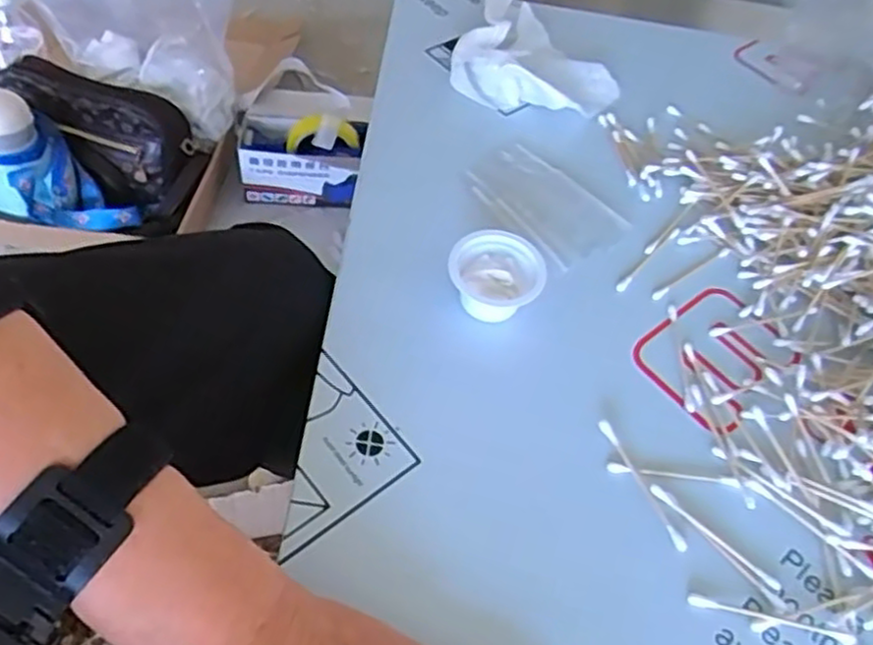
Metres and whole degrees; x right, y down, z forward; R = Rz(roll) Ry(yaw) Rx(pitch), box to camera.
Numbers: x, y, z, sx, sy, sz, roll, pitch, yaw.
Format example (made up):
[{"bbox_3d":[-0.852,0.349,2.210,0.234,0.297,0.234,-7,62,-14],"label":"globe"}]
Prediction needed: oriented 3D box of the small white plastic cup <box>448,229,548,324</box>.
[{"bbox_3d":[0.035,-0.028,0.413,0.053,0.029,0.046,13,55,4],"label":"small white plastic cup"}]

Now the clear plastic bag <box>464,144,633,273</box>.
[{"bbox_3d":[0.069,-0.080,0.473,0.068,0.005,0.106,-38,66,-27],"label":"clear plastic bag"}]

